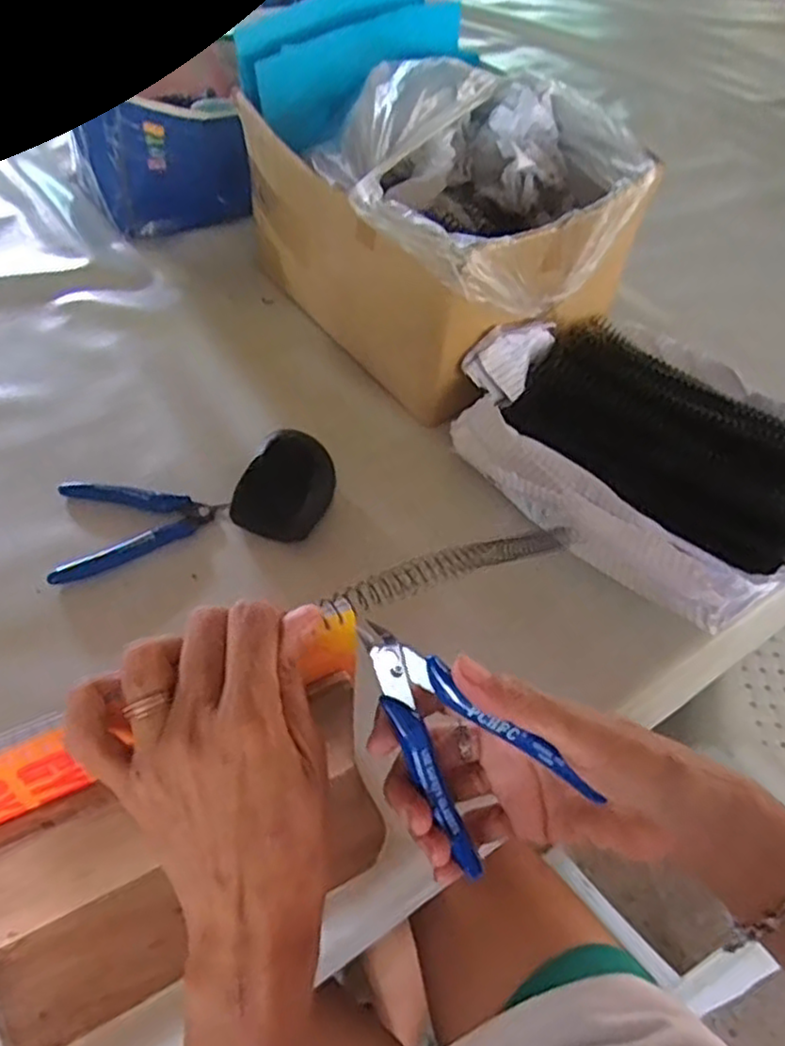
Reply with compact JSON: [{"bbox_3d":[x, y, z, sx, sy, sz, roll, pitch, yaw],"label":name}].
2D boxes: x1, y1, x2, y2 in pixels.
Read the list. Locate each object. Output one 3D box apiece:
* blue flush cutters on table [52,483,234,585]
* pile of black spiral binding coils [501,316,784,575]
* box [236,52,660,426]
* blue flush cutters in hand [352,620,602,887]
[{"bbox_3d":[-0.180,0.003,0.507,0.113,0.013,0.081,-2,53,-7],"label":"blue flush cutters on table"},{"bbox_3d":[0.218,-0.069,0.563,0.230,0.052,0.188,33,57,19],"label":"pile of black spiral binding coils"},{"bbox_3d":[0.047,-0.264,0.618,0.255,0.182,0.272,-32,61,-26],"label":"box"},{"bbox_3d":[0.021,0.093,0.306,0.064,0.006,0.115,-43,92,14],"label":"blue flush cutters in hand"}]

